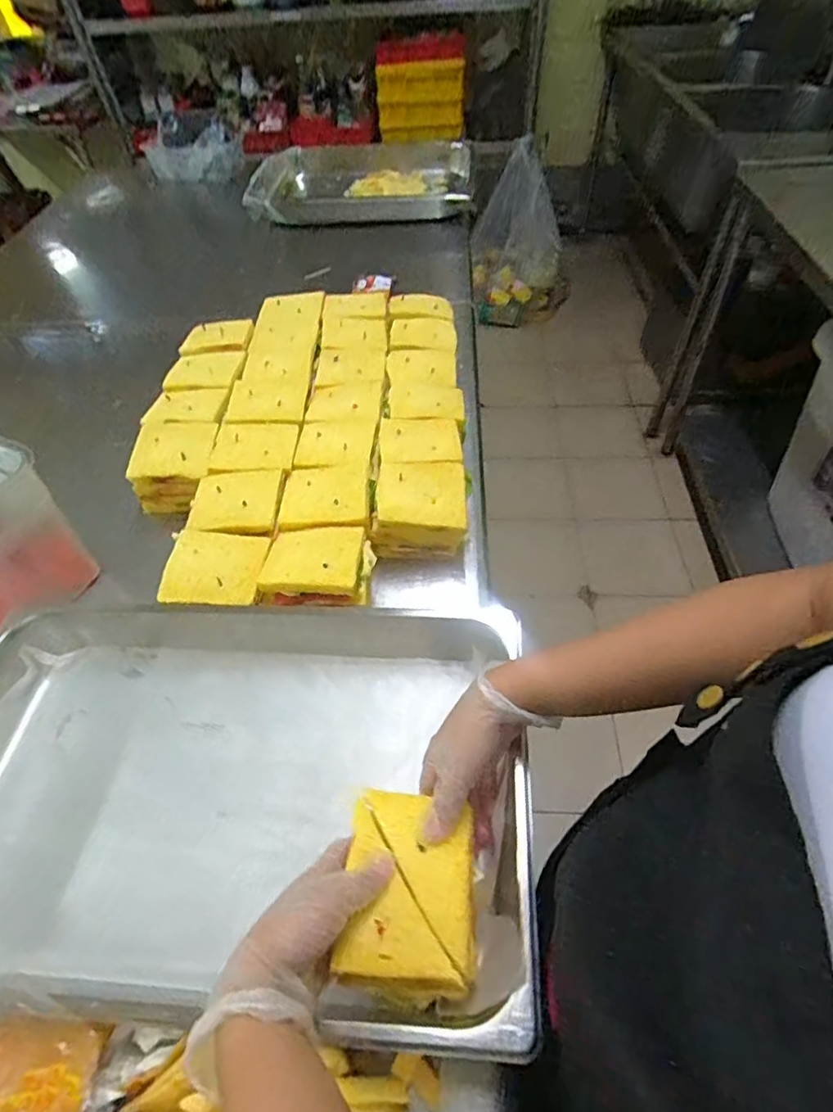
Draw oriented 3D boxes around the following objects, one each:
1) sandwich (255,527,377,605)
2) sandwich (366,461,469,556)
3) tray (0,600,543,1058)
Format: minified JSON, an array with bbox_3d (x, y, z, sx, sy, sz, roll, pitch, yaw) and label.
[{"bbox_3d":[-0.106,0.009,0.596,0.110,0.034,0.094,4,52,6],"label":"sandwich"},{"bbox_3d":[0.007,-0.055,0.656,0.108,0.068,0.098,4,52,6],"label":"sandwich"},{"bbox_3d":[-0.175,0.195,0.492,0.525,0.075,0.313,1,49,8],"label":"tray"}]

